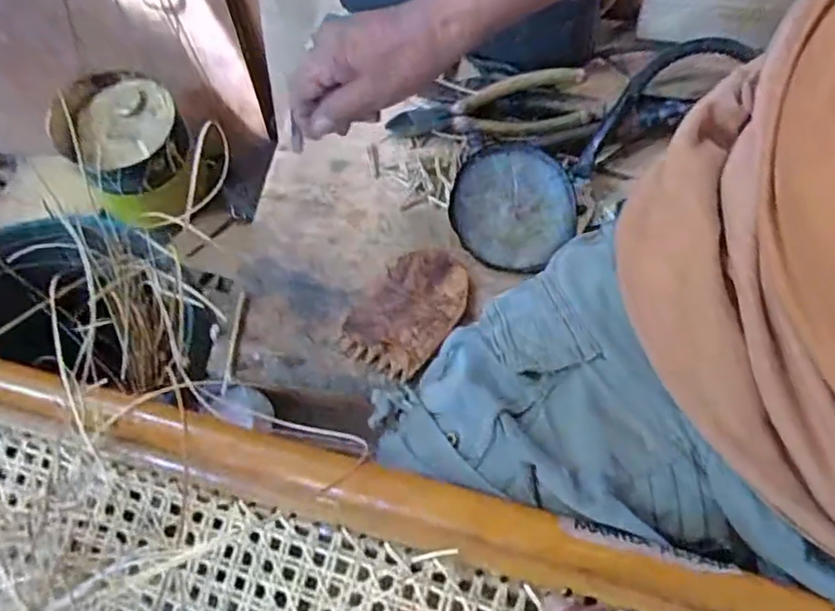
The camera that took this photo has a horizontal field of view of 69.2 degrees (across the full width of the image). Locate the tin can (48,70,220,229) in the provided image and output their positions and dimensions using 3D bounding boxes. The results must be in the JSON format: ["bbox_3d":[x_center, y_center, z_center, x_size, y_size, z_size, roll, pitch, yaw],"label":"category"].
[{"bbox_3d":[-0.396,-0.216,0.861,0.156,0.129,0.188,-38,70,-13],"label":"tin can"}]

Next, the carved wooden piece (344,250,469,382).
[{"bbox_3d":[-0.004,0.003,0.456,0.065,0.019,0.100,34,72,16],"label":"carved wooden piece"}]

